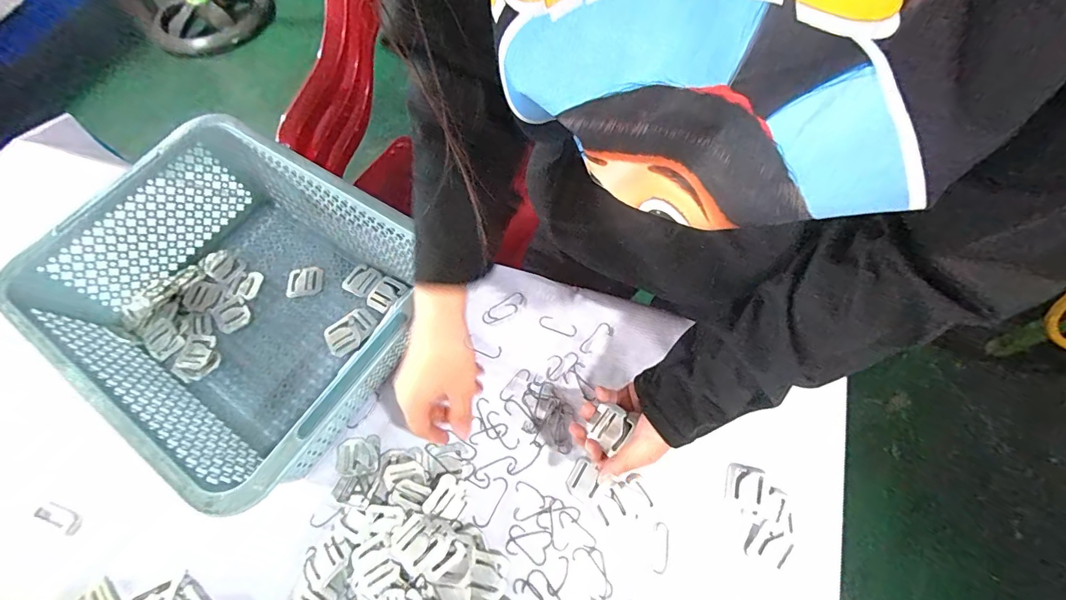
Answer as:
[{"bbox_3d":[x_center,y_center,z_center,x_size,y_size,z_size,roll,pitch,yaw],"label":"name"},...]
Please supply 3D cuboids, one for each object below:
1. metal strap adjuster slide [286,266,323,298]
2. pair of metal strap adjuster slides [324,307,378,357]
[{"bbox_3d":[-0.280,-0.022,0.561,0.044,0.005,0.040,-11,64,-3],"label":"metal strap adjuster slide"},{"bbox_3d":[-0.212,0.036,0.529,0.044,0.012,0.057,38,71,19],"label":"pair of metal strap adjuster slides"}]

